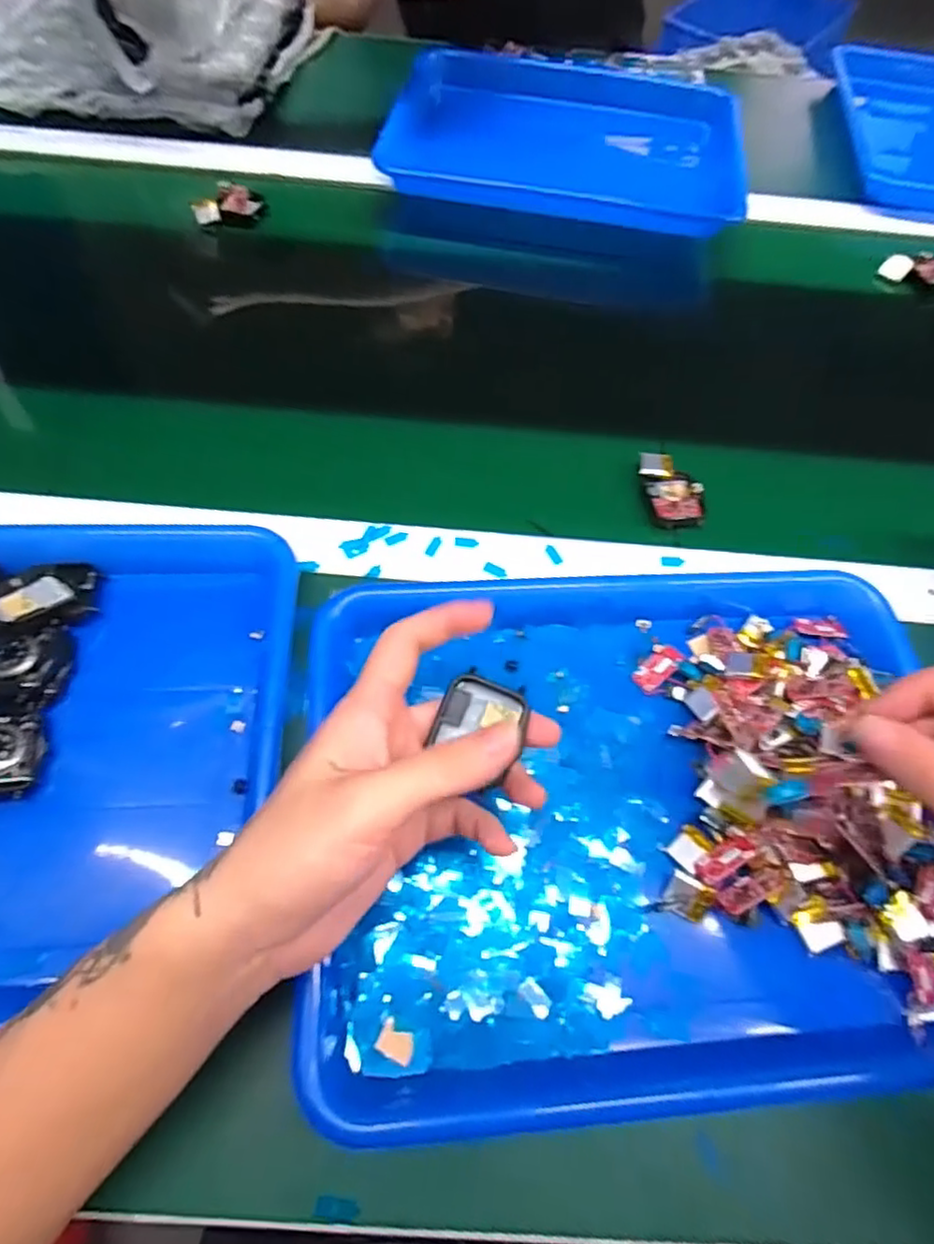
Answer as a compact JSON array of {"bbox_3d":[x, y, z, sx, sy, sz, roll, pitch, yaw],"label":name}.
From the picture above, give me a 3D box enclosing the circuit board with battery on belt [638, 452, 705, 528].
[{"bbox_3d":[0.141,-0.090,0.428,0.041,0.014,0.058,-5,63,-6],"label":"circuit board with battery on belt"}]

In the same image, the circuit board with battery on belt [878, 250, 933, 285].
[{"bbox_3d":[0.409,-0.322,0.569,0.064,0.018,0.023,10,63,2],"label":"circuit board with battery on belt"}]

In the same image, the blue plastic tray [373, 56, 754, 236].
[{"bbox_3d":[0.094,-0.474,0.612,0.321,0.039,0.244,6,62,0],"label":"blue plastic tray"}]

